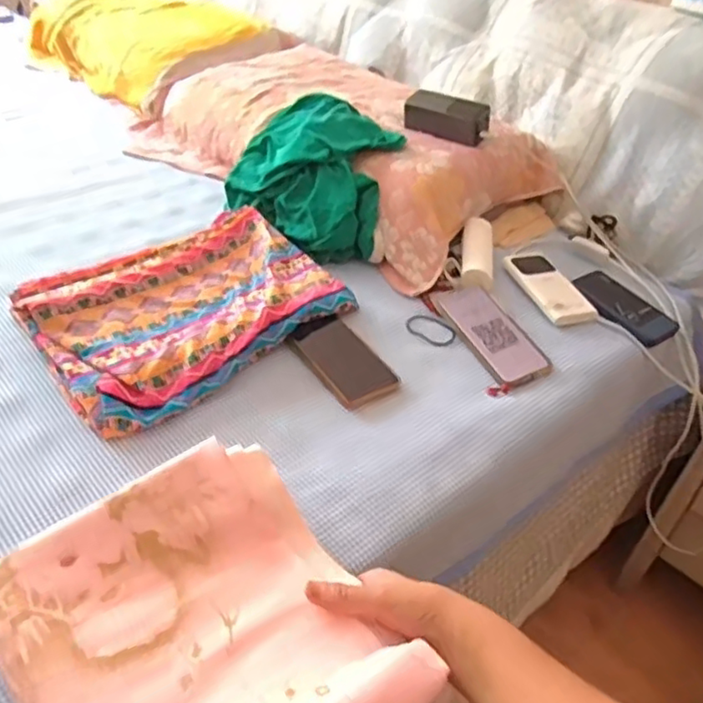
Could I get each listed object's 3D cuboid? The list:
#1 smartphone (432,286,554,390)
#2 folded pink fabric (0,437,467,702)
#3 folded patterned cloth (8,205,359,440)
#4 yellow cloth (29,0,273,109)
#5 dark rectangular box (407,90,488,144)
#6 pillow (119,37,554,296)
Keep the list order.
[{"bbox_3d":[0.175,-0.024,0.816,0.084,0.016,0.170,-23,58,-23],"label":"smartphone"},{"bbox_3d":[-0.105,0.196,0.449,0.228,0.035,0.275,-25,48,-33],"label":"folded pink fabric"},{"bbox_3d":[-0.198,-0.063,0.783,0.258,0.044,0.365,32,45,28],"label":"folded patterned cloth"},{"bbox_3d":[-0.476,-0.699,1.437,0.324,0.160,0.541,-28,50,-36],"label":"yellow cloth"},{"bbox_3d":[0.146,-0.365,0.996,0.131,0.052,0.046,28,43,24],"label":"dark rectangular box"},{"bbox_3d":[-0.037,-0.366,1.094,0.679,0.119,0.420,35,46,31],"label":"pillow"}]

